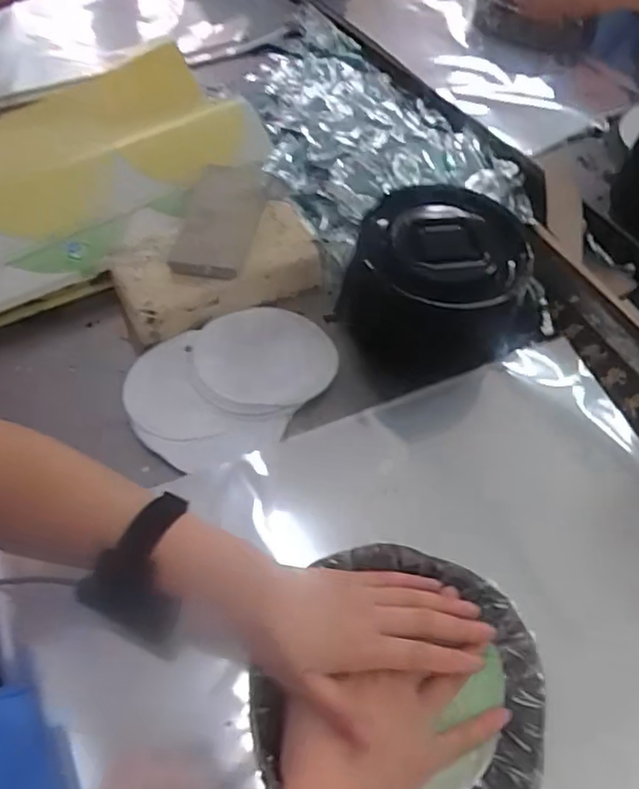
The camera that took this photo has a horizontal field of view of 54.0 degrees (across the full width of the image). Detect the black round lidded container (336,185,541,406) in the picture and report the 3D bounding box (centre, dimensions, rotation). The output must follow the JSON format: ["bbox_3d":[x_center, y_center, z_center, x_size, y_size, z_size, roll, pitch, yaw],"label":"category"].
[{"bbox_3d":[0.113,-0.102,0.605,0.153,0.132,0.145,1,56,-2],"label":"black round lidded container"}]

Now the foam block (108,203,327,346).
[{"bbox_3d":[-0.106,-0.130,0.643,0.206,0.048,0.097,-25,61,-18],"label":"foam block"}]

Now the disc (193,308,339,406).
[{"bbox_3d":[-0.052,-0.039,0.612,0.131,0.007,0.124,0,48,0],"label":"disc"}]

